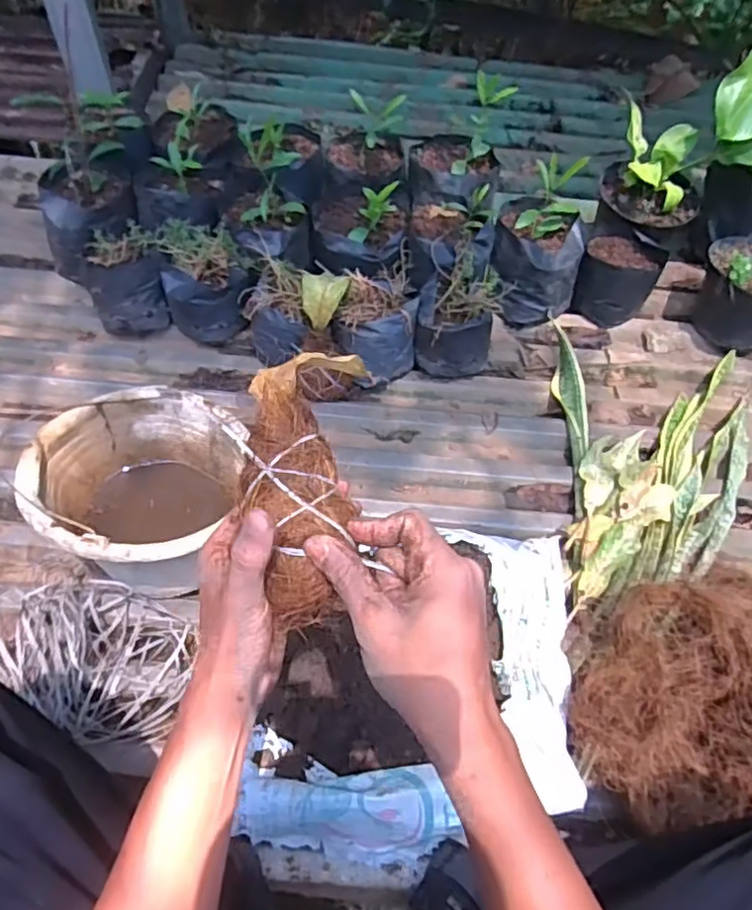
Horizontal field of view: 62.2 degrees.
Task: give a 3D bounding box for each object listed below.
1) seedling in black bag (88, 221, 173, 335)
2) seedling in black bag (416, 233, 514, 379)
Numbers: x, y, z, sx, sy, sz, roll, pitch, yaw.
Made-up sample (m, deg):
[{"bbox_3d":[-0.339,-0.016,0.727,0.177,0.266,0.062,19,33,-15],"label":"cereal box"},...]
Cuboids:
[{"bbox_3d":[-0.389,-0.260,0.987,0.114,0.145,0.096,-20,63,-17],"label":"seedling in black bag"},{"bbox_3d":[0.130,-0.223,0.986,0.126,0.142,0.162,15,59,3],"label":"seedling in black bag"}]

